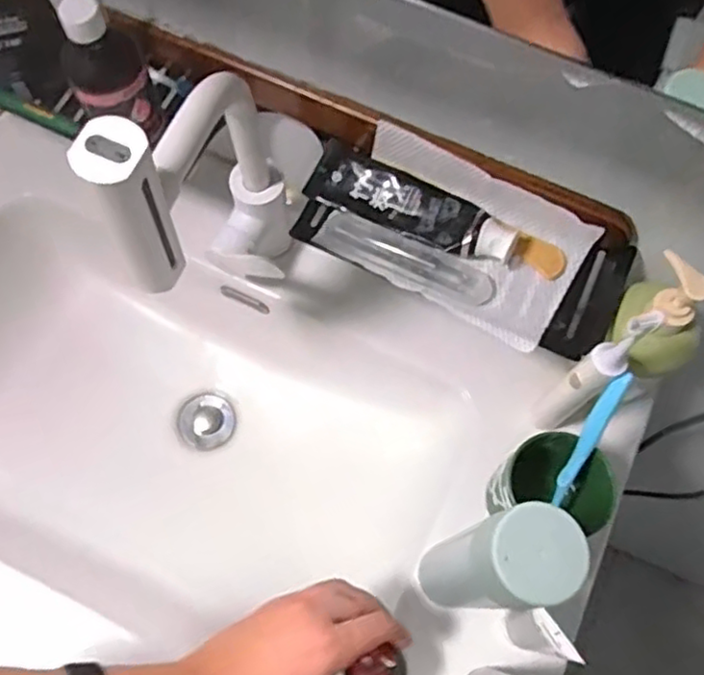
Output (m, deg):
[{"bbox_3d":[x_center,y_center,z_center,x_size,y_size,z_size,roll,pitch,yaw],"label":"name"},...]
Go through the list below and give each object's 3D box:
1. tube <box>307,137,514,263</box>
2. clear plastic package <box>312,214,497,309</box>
[{"bbox_3d":[0.048,-0.107,0.546,0.166,0.036,0.051,27,71,8],"label":"tube"},{"bbox_3d":[0.041,-0.060,0.540,0.143,0.010,0.042,22,71,7],"label":"clear plastic package"}]

